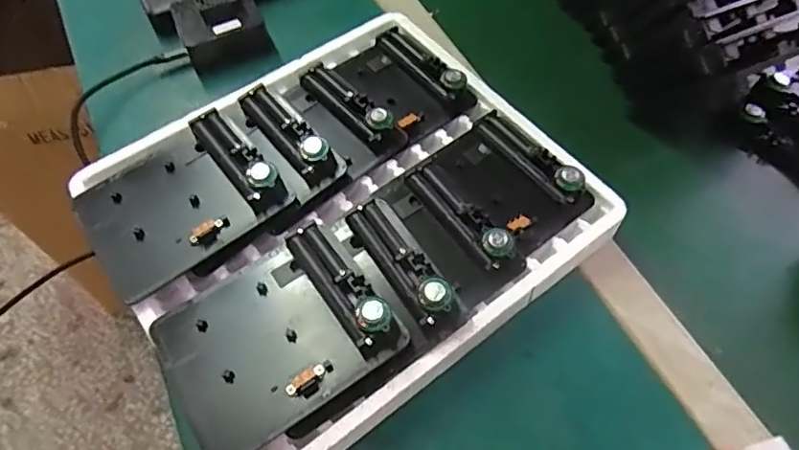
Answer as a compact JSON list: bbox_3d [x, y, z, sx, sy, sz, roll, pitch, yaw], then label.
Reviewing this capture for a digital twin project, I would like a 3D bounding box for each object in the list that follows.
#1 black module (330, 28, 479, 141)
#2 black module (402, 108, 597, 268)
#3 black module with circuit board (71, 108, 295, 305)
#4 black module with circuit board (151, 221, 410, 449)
[{"bbox_3d":[0.000,-0.123,0.475,0.078,0.021,0.110,-37,66,-19],"label":"black module"},{"bbox_3d":[0.071,-0.029,0.411,0.103,0.025,0.109,-36,66,-19],"label":"black module"},{"bbox_3d":[-0.161,-0.020,0.398,0.132,0.028,0.107,-35,65,-18],"label":"black module with circuit board"},{"bbox_3d":[-0.080,0.066,0.342,0.131,0.029,0.111,-32,65,-17],"label":"black module with circuit board"}]

